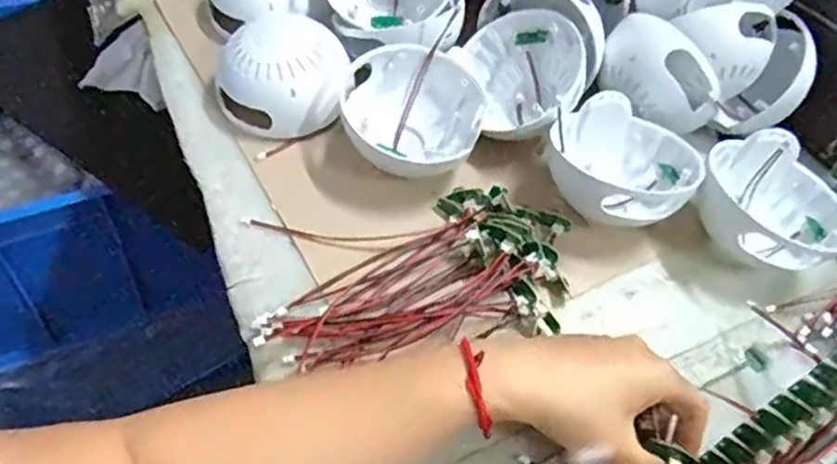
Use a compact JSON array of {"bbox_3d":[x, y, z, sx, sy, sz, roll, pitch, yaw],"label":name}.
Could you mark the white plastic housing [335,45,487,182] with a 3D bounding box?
[{"bbox_3d":[-0.005,-0.092,0.537,0.113,0.055,0.104,5,51,-6],"label":"white plastic housing"}]

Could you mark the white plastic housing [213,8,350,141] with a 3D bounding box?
[{"bbox_3d":[-0.117,-0.135,0.557,0.103,0.071,0.108,2,57,-4],"label":"white plastic housing"}]

